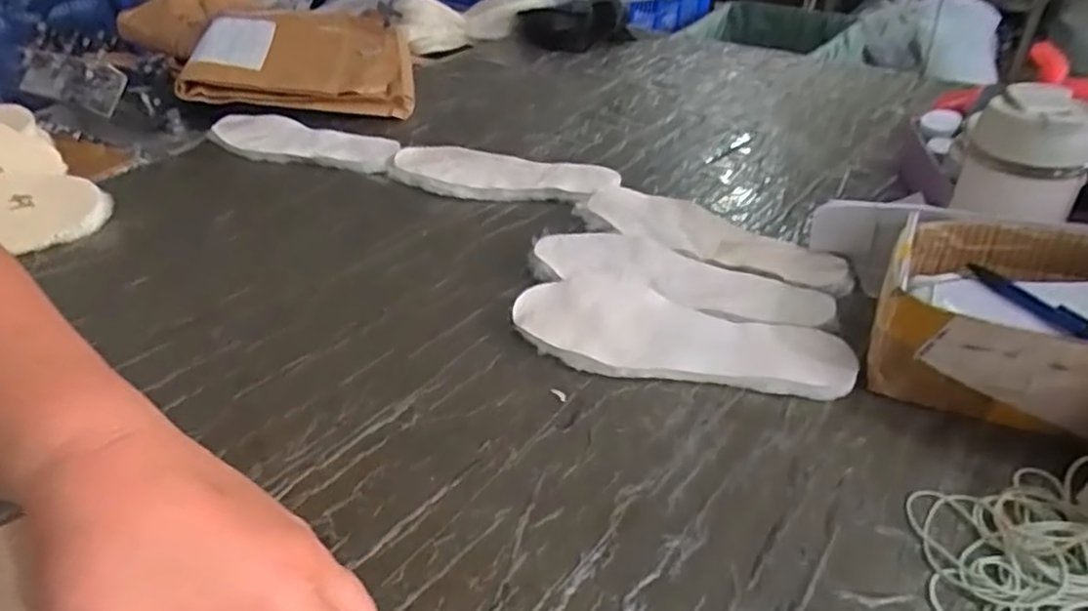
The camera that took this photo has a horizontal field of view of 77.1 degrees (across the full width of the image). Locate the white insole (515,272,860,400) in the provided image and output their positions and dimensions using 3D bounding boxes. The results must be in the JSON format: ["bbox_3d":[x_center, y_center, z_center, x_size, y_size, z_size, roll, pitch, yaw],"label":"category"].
[{"bbox_3d":[0.103,0.021,0.542,0.258,0.025,0.095,7,37,13],"label":"white insole"}]

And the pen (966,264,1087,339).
[{"bbox_3d":[0.327,-0.005,0.461,0.013,0.009,0.135,0,20,4],"label":"pen"}]

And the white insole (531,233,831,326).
[{"bbox_3d":[0.115,-0.027,0.601,0.256,0.012,0.082,14,39,23],"label":"white insole"}]

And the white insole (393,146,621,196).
[{"bbox_3d":[-0.046,-0.151,0.787,0.257,0.027,0.086,7,37,13],"label":"white insole"}]

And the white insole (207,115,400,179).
[{"bbox_3d":[-0.298,-0.206,0.858,0.253,0.016,0.080,12,50,16],"label":"white insole"}]

